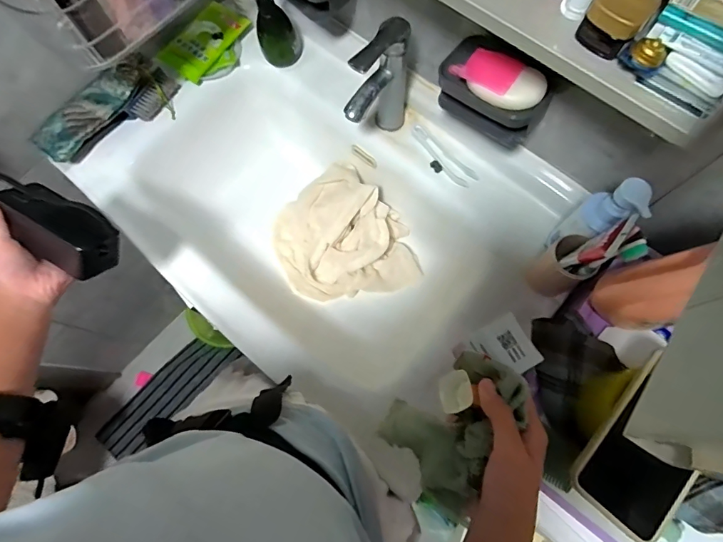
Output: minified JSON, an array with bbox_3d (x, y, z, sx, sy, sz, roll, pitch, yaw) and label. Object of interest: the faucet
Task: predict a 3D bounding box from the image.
[{"bbox_3d":[0.026,-0.250,0.587,0.044,0.180,0.121,26,76,10],"label":"faucet"}]

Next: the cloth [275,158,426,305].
[{"bbox_3d":[-0.037,-0.062,0.721,0.230,0.118,0.232,-22,73,-5],"label":"cloth"}]

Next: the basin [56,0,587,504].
[{"bbox_3d":[-0.066,-0.112,0.711,0.673,0.165,0.457,36,77,12],"label":"basin"}]

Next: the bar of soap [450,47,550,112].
[{"bbox_3d":[0.155,-0.219,0.470,0.106,0.022,0.051,32,77,11],"label":"bar of soap"}]

